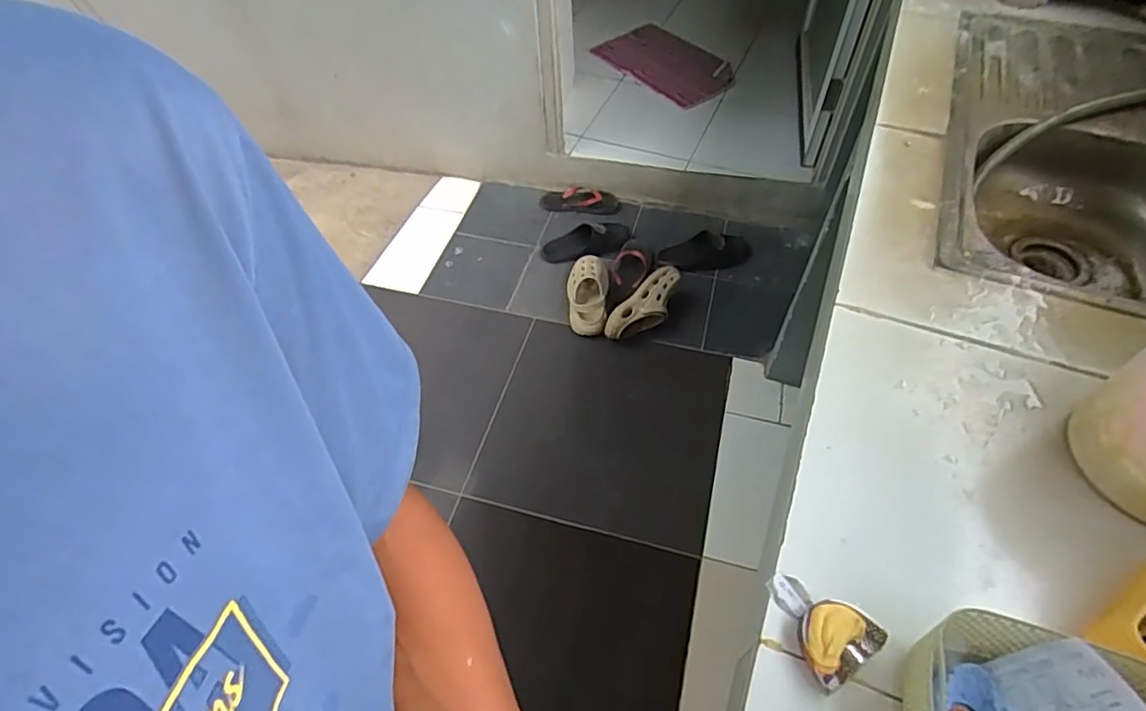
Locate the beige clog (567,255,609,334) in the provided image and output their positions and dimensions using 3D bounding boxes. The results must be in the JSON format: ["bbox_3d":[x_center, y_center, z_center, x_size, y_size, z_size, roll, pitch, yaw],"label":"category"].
[{"bbox_3d":[0.048,-0.190,1.816,0.129,0.073,0.284,-3,53,0],"label":"beige clog"}]

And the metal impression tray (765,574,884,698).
[{"bbox_3d":[0.205,0.216,0.493,0.069,0.031,0.088,-31,58,-19],"label":"metal impression tray"}]

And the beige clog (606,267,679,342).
[{"bbox_3d":[0.216,-0.137,1.736,0.110,0.112,0.283,35,62,25],"label":"beige clog"}]

